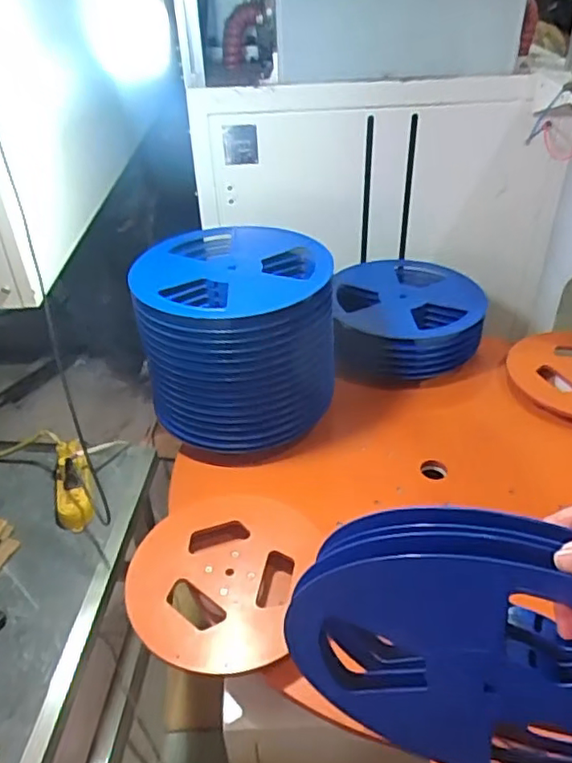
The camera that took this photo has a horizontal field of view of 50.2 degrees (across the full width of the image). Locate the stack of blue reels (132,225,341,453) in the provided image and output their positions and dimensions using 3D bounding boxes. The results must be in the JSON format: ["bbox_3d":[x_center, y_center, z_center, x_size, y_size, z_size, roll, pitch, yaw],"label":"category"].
[{"bbox_3d":[-0.083,-0.074,0.999,0.284,0.270,0.268,-11,39,-12],"label":"stack of blue reels"}]

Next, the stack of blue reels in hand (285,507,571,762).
[{"bbox_3d":[0.149,0.214,0.449,0.283,0.298,0.040,12,40,16],"label":"stack of blue reels in hand"}]

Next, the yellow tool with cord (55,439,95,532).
[{"bbox_3d":[-0.346,0.169,0.989,0.066,0.047,0.147,-11,63,-12],"label":"yellow tool with cord"}]

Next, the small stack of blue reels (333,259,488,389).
[{"bbox_3d":[0.234,-0.121,1.218,0.300,0.117,0.298,1,38,4],"label":"small stack of blue reels"}]

